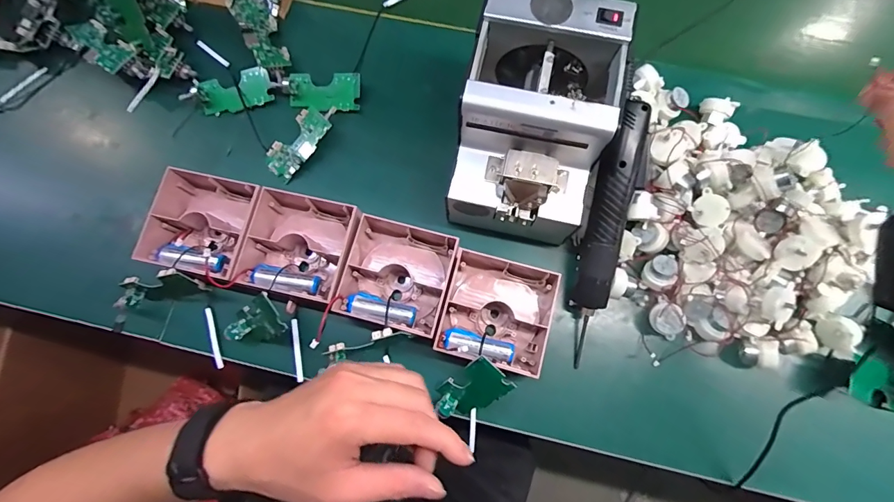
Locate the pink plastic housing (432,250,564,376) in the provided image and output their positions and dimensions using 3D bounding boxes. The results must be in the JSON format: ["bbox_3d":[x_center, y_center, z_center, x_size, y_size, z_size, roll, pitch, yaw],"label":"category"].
[{"bbox_3d":[0.054,0.061,0.418,0.111,0.052,0.106,15,77,5],"label":"pink plastic housing"}]

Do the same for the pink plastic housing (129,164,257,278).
[{"bbox_3d":[-0.254,-0.029,0.439,0.112,0.045,0.109,11,76,4],"label":"pink plastic housing"}]

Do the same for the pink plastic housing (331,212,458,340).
[{"bbox_3d":[-0.048,0.022,0.420,0.106,0.038,0.112,17,77,6],"label":"pink plastic housing"}]

